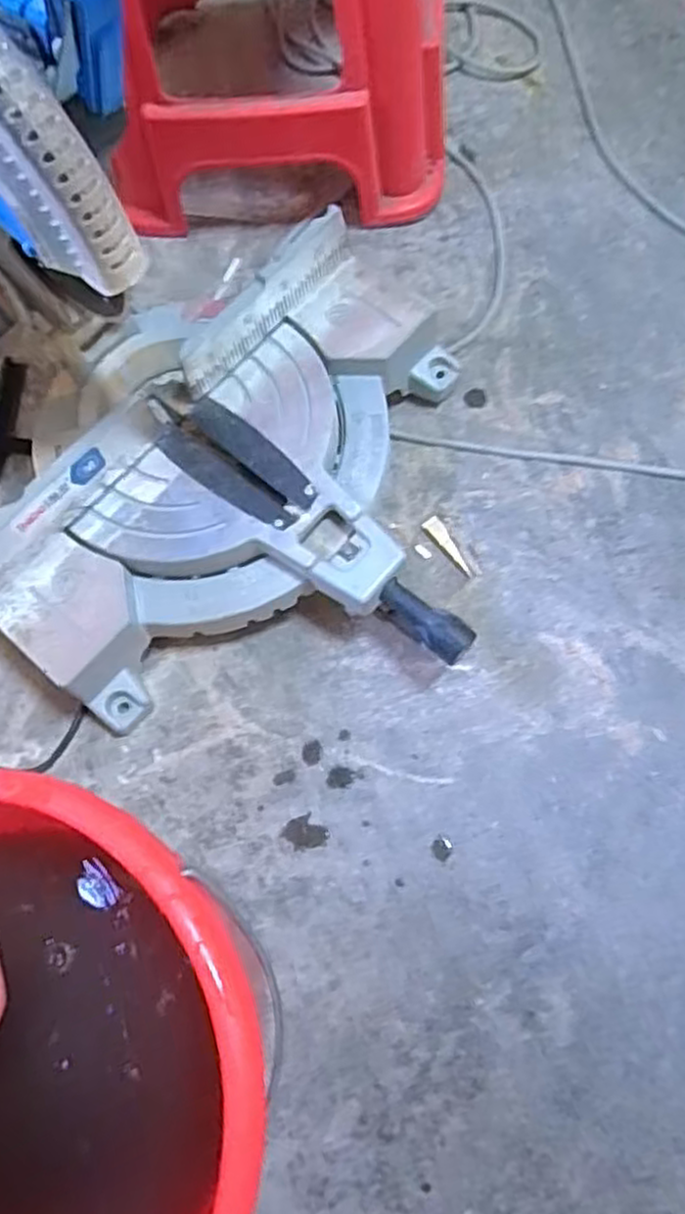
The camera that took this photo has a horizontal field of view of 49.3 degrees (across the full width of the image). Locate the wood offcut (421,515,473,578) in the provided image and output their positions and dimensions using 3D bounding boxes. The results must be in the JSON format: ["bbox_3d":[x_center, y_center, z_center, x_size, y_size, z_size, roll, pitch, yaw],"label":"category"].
[{"bbox_3d":[0.107,-0.059,0.746,0.018,0.006,0.072,-33,72,-9],"label":"wood offcut"}]

